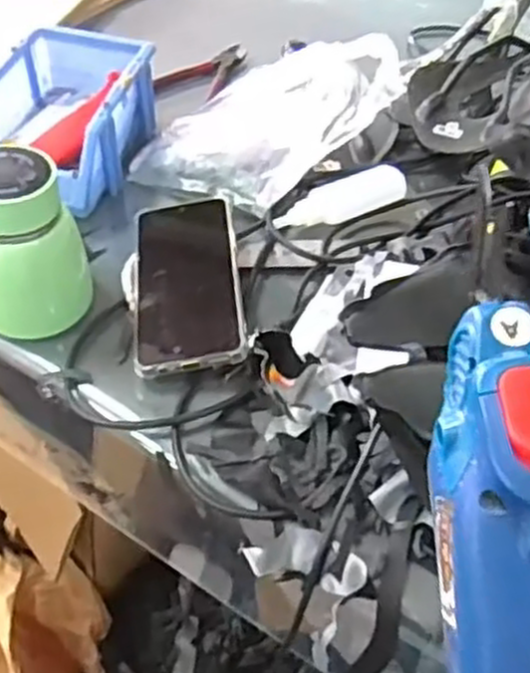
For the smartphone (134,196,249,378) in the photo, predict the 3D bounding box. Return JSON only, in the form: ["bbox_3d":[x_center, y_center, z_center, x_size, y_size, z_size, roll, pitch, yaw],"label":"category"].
[{"bbox_3d":[-0.057,-0.045,0.576,0.075,0.017,0.164,-3,50,-5],"label":"smartphone"}]

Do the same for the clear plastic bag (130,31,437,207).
[{"bbox_3d":[0.003,-0.165,0.631,0.247,0.070,0.078,-18,43,27],"label":"clear plastic bag"}]

